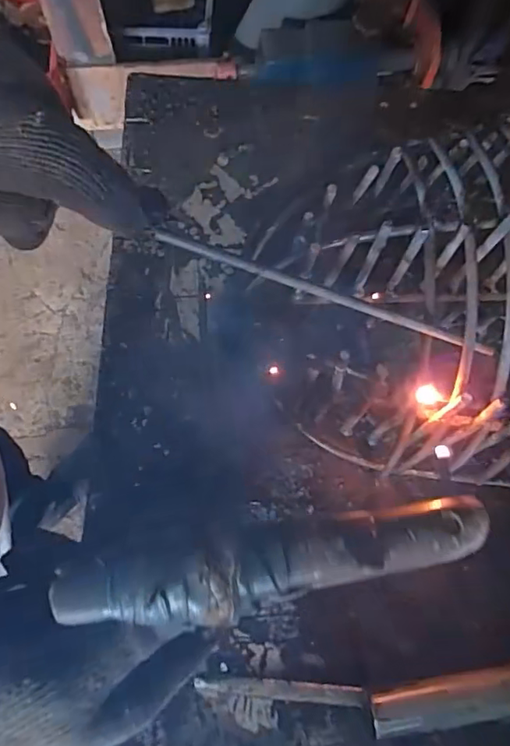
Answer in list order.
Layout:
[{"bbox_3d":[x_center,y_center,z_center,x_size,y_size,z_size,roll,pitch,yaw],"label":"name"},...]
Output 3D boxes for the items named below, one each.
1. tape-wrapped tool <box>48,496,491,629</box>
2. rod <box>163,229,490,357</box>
[{"bbox_3d":[0.015,0.074,0.211,0.170,0.028,0.028,-5,71,-16],"label":"tape-wrapped tool"},{"bbox_3d":[0.043,-0.033,0.251,0.179,0.006,0.005,15,70,-22],"label":"rod"}]

